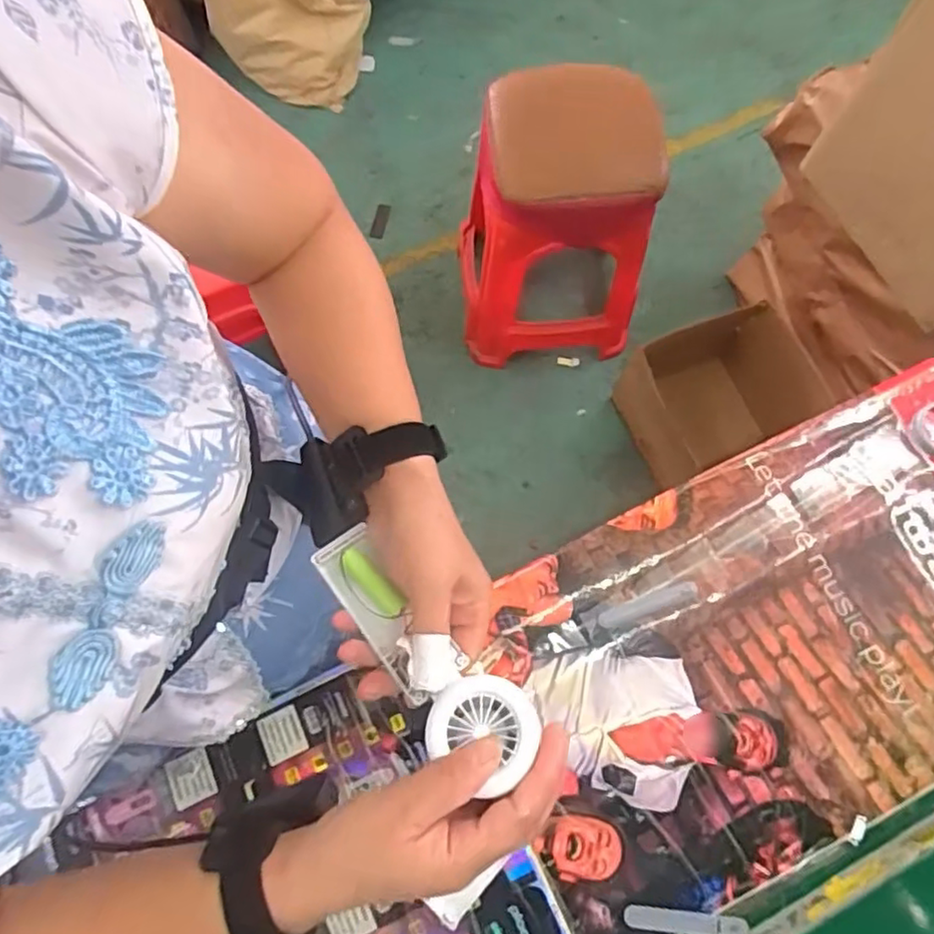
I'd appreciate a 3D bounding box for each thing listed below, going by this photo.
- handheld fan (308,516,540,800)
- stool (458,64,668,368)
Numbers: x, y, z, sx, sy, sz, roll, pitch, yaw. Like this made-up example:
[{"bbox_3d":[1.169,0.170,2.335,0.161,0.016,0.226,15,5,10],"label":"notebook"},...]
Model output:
[{"bbox_3d":[-0.028,0.103,0.358,0.048,0.025,0.163,-43,59,-12],"label":"handheld fan"},{"bbox_3d":[0.174,-0.460,1.289,0.358,0.482,0.333,-5,72,-1],"label":"stool"}]

